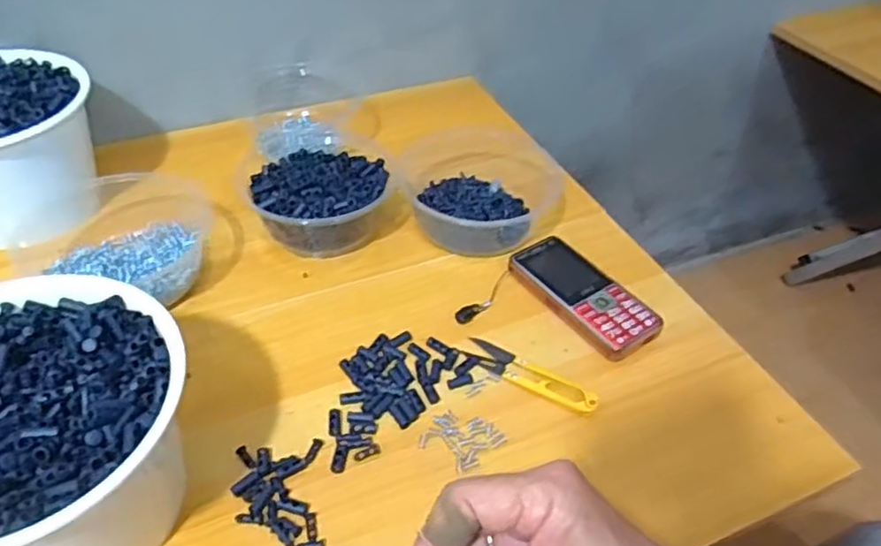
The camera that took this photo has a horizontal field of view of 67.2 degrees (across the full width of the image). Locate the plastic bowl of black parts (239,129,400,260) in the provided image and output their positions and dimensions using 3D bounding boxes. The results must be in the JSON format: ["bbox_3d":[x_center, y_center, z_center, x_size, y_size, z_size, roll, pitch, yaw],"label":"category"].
[{"bbox_3d":[-0.108,-0.076,0.602,0.132,0.053,0.133,2,44,-1],"label":"plastic bowl of black parts"}]

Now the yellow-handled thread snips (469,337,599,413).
[{"bbox_3d":[0.067,0.073,0.487,0.103,0.012,0.025,24,48,21],"label":"yellow-handled thread snips"}]

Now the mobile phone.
[{"bbox_3d":[0.117,0.017,0.542,0.058,0.019,0.128,-26,51,-27],"label":"mobile phone"}]

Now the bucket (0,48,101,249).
[{"bbox_3d":[-0.385,-0.110,0.584,0.163,0.106,0.147,-16,47,-18],"label":"bucket"}]

